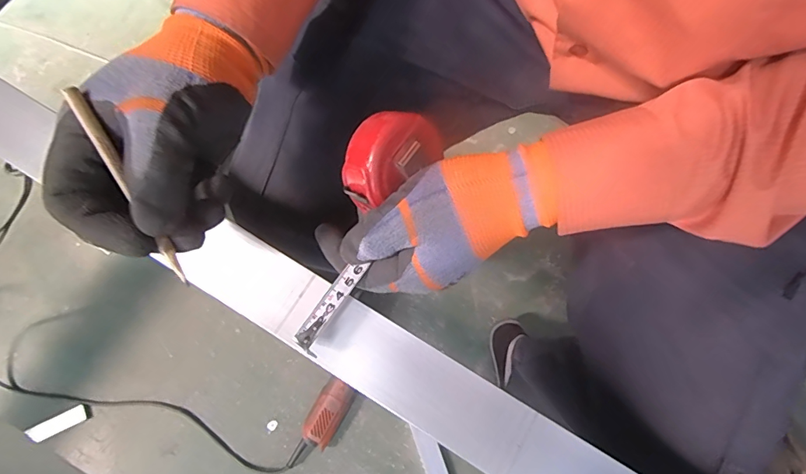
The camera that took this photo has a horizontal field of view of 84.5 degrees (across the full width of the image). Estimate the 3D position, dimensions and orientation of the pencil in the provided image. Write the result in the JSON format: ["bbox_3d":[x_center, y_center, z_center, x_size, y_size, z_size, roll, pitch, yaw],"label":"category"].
[{"bbox_3d":[-0.136,-0.023,0.221,0.006,0.007,0.106,-26,104,-6],"label":"pencil"}]

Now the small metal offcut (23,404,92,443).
[{"bbox_3d":[-0.687,0.371,0.885,0.128,0.014,0.034,-24,75,-8],"label":"small metal offcut"}]

